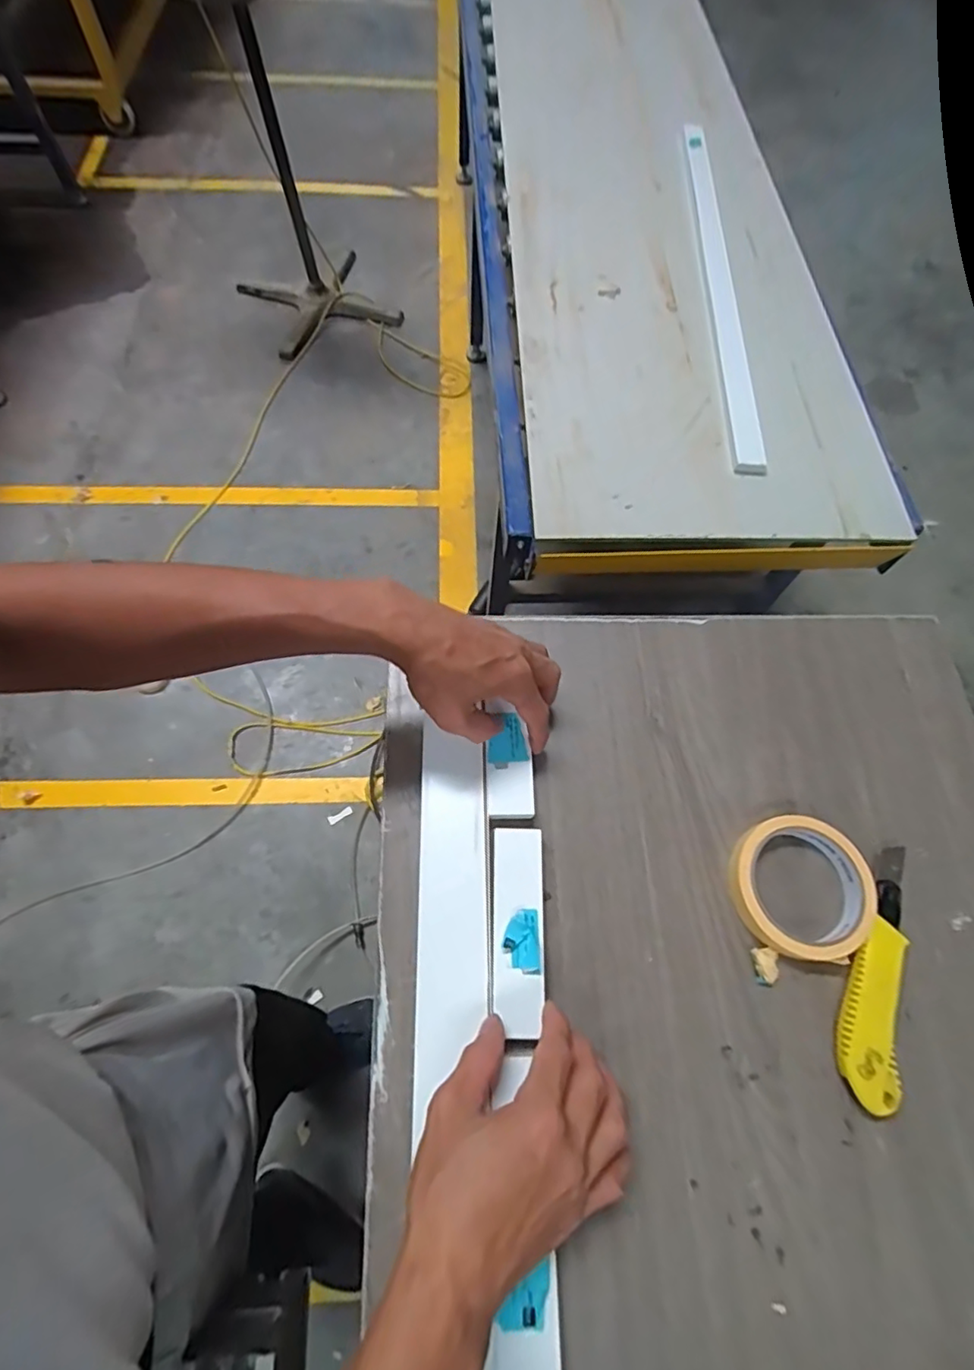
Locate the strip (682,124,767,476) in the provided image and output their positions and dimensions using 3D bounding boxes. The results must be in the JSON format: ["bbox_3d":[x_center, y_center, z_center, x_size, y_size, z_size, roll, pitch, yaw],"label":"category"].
[{"bbox_3d":[0.461,-0.815,1.173,0.059,0.023,1.001,3,66,-1],"label":"strip"}]

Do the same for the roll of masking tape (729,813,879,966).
[{"bbox_3d":[0.227,0.148,0.429,0.096,0.024,0.098,1,66,-2],"label":"roll of masking tape"}]

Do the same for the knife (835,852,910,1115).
[{"bbox_3d":[0.272,0.197,0.414,0.037,0.017,0.172,20,67,7],"label":"knife"}]

